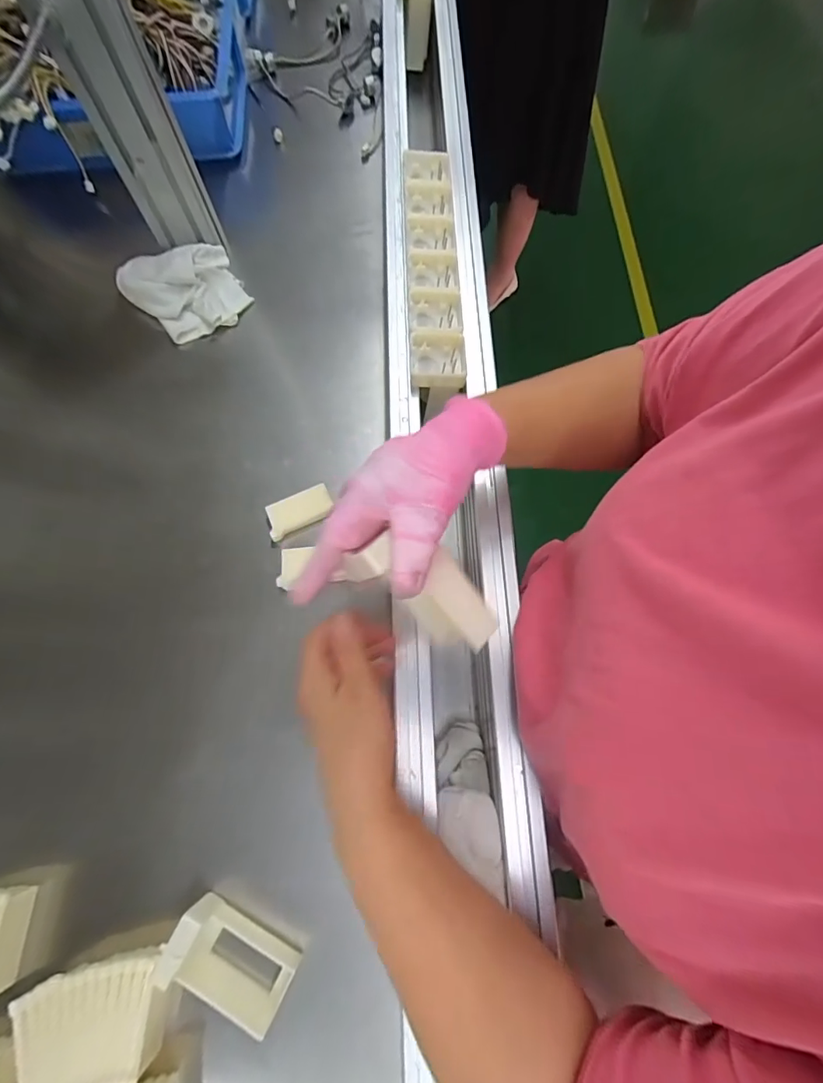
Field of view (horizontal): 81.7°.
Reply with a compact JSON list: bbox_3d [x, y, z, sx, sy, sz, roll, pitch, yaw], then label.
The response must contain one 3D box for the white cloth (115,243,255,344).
[{"bbox_3d":[-0.303,-0.339,0.635,0.141,0.046,0.130,-30,73,-9],"label":"white cloth"}]

